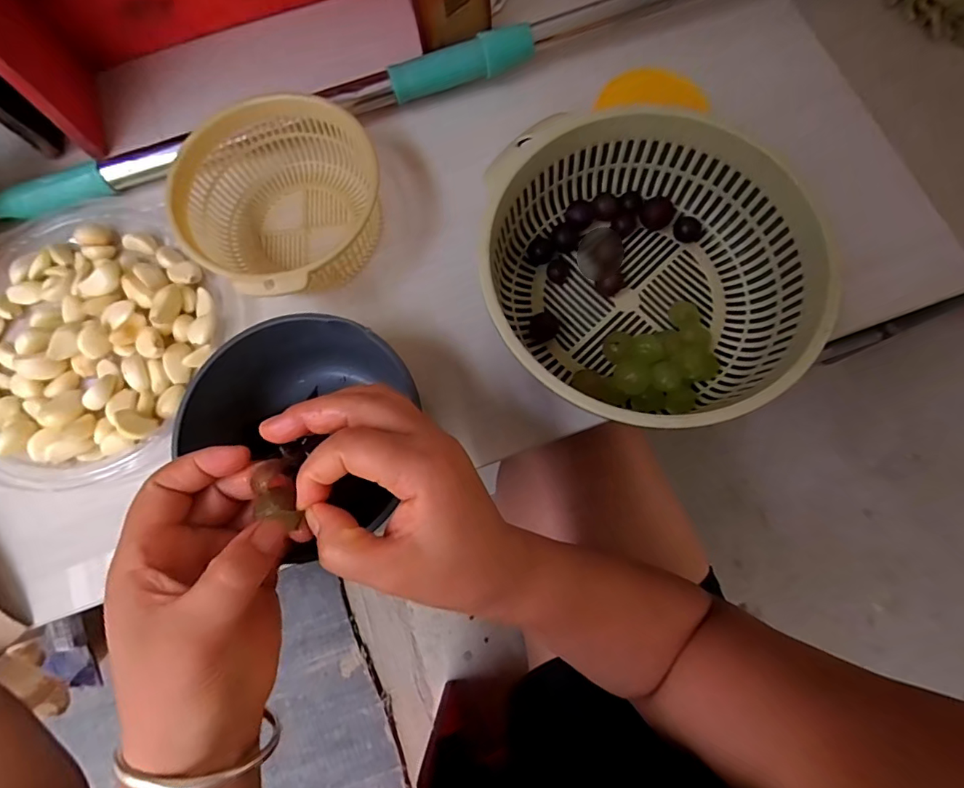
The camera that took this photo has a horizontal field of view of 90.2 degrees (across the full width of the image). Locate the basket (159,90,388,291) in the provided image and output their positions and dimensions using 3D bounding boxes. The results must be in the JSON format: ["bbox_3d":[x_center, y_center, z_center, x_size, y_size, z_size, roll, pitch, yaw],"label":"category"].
[{"bbox_3d":[-0.158,-0.138,0.370,0.134,0.070,0.145,0,76,1],"label":"basket"}]

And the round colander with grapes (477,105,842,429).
[{"bbox_3d":[0.111,-0.083,0.348,0.219,0.082,0.220,0,76,1],"label":"round colander with grapes"}]

